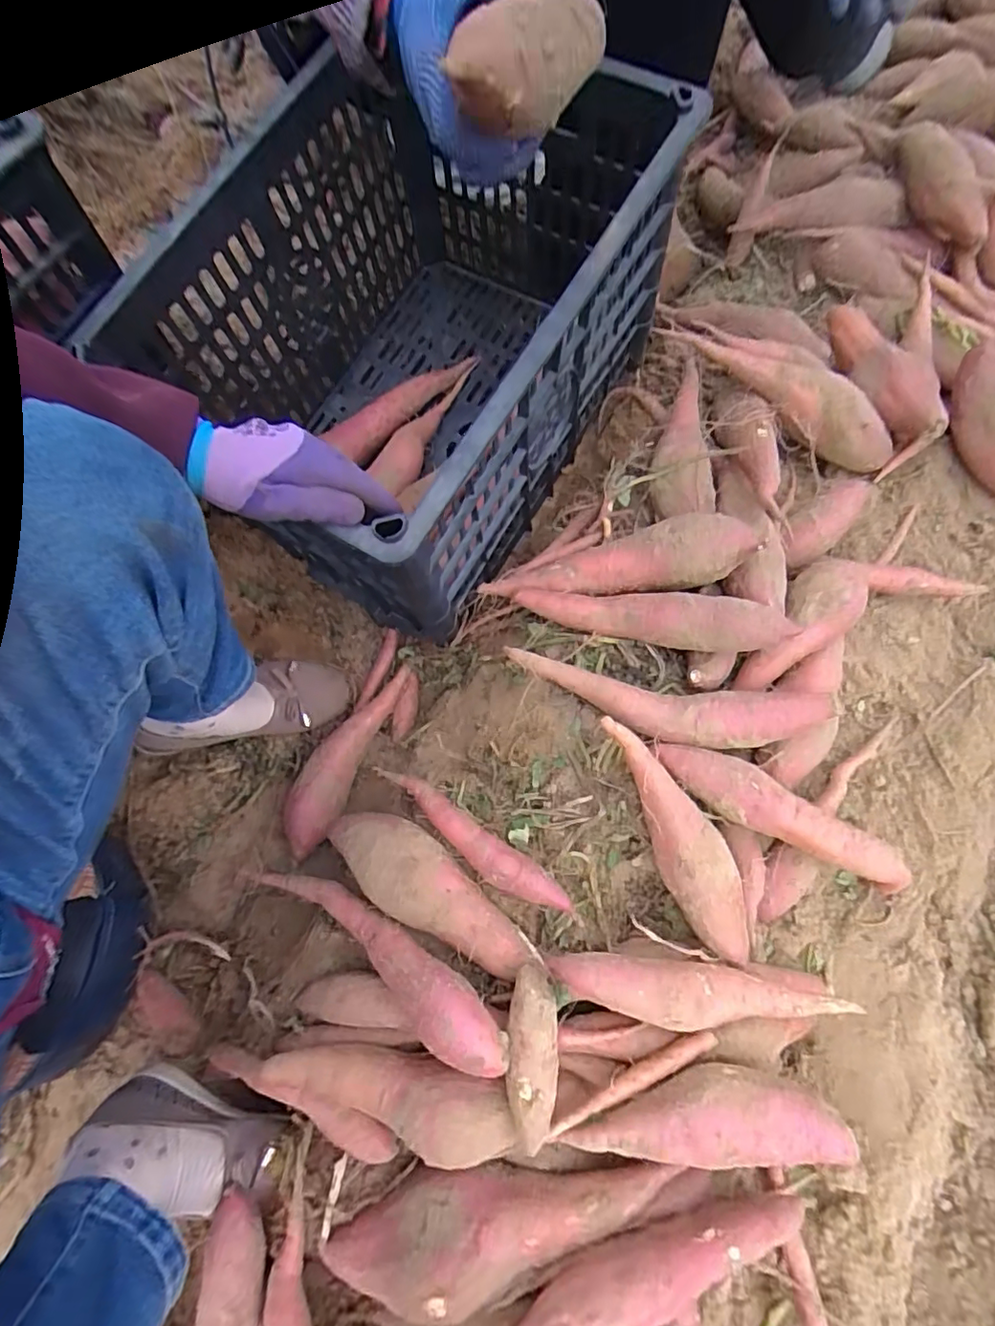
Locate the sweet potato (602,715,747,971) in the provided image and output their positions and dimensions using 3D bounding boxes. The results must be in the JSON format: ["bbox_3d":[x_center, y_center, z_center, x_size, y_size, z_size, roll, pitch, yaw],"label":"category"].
[{"bbox_3d":[0.148,0.138,0.472,0.051,0.052,0.199,-25,70,-6],"label":"sweet potato"}]

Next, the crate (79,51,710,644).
[{"bbox_3d":[-0.074,-0.332,0.619,0.357,0.303,0.525,29,73,13],"label":"crate"}]

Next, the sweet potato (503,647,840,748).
[{"bbox_3d":[0.142,0.035,0.502,0.270,0.040,0.057,10,70,7],"label":"sweet potato"}]

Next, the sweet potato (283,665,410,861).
[{"bbox_3d":[-0.165,0.097,0.625,0.059,0.053,0.223,20,72,10],"label":"sweet potato"}]

